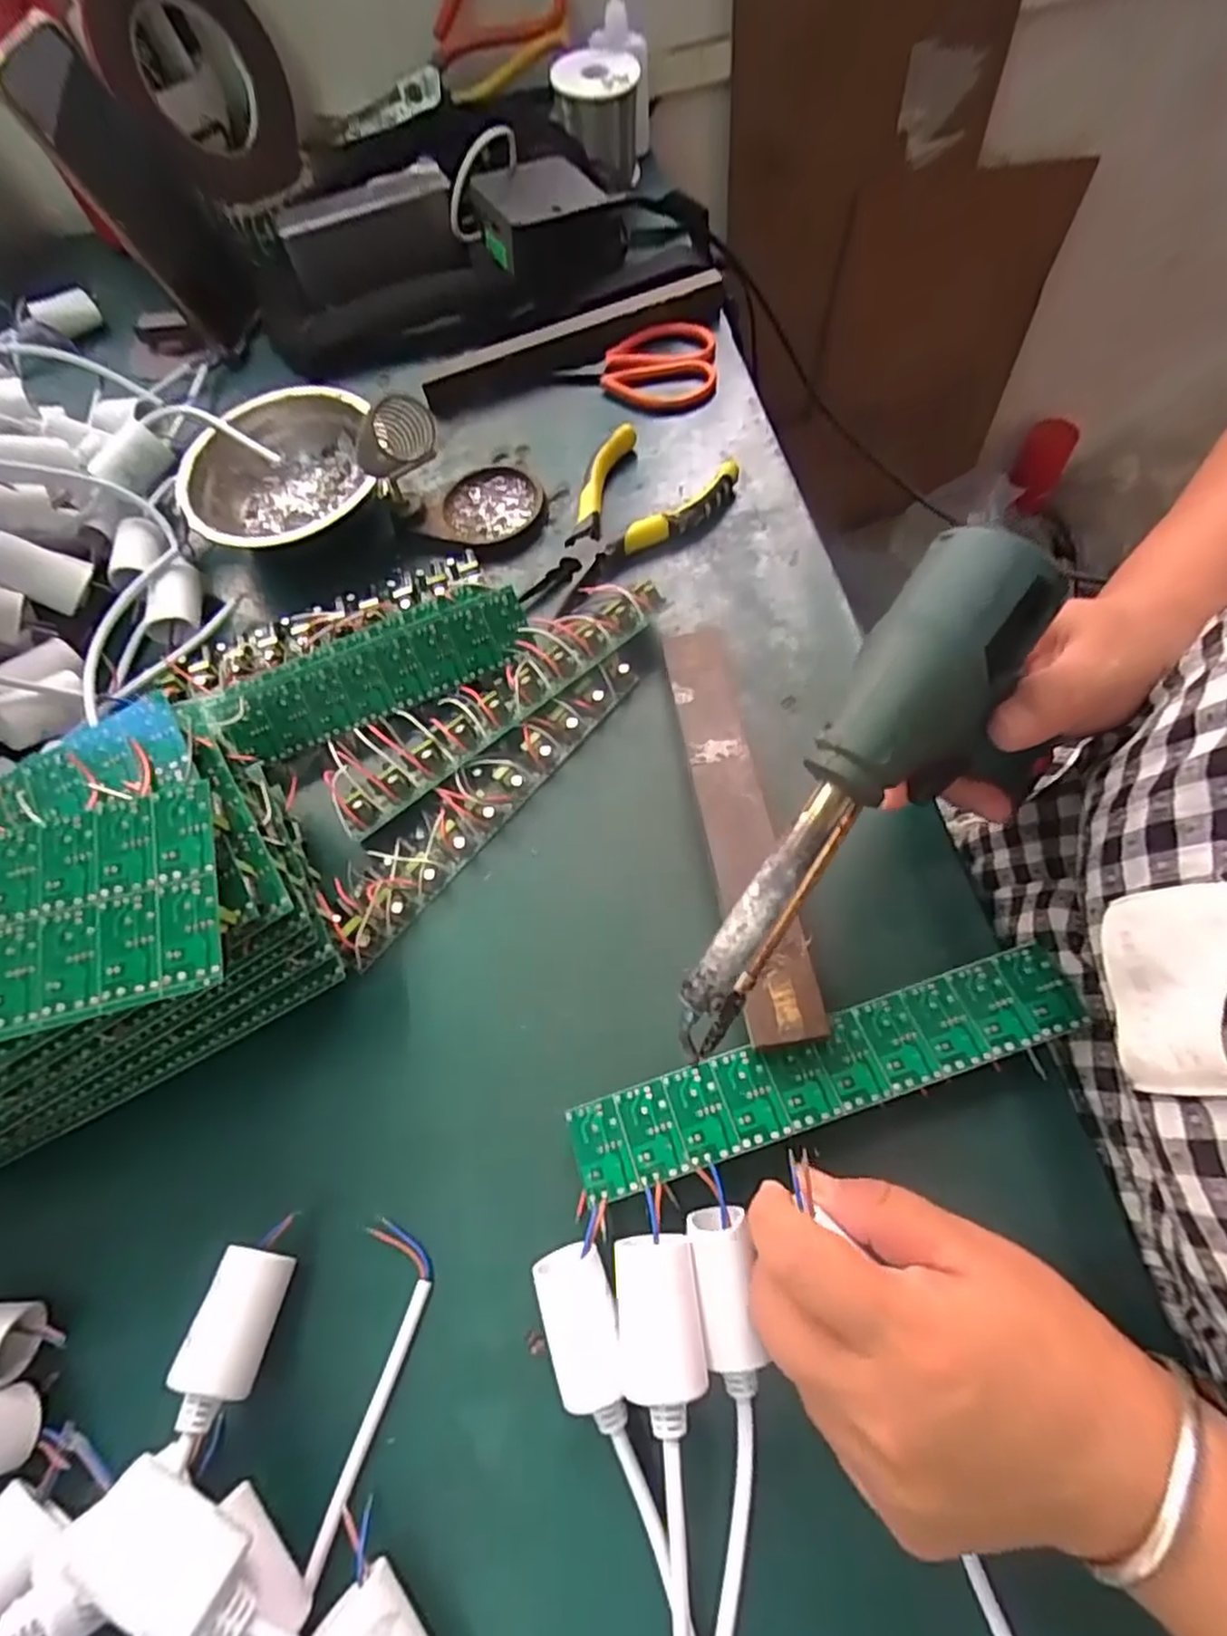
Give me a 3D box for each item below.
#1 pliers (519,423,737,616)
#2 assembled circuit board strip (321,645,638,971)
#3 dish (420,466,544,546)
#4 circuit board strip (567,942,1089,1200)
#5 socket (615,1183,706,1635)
[{"bbox_3d":[0.003,-0.173,0.404,0.081,0.017,0.131,32,73,18],"label":"pliers"},{"bbox_3d":[-0.066,-0.016,0.347,0.037,0.026,0.194,37,75,20],"label":"assembled circuit board strip"},{"bbox_3d":[-0.081,-0.194,0.432,0.070,0.010,0.053,0,66,6],"label":"dish"},{"bbox_3d":[0.082,0.098,0.272,0.200,0.004,0.035,-19,57,-2],"label":"circuit board strip"},{"bbox_3d":[0.018,0.215,0.218,0.027,0.032,0.170,-5,66,4],"label":"socket"}]

